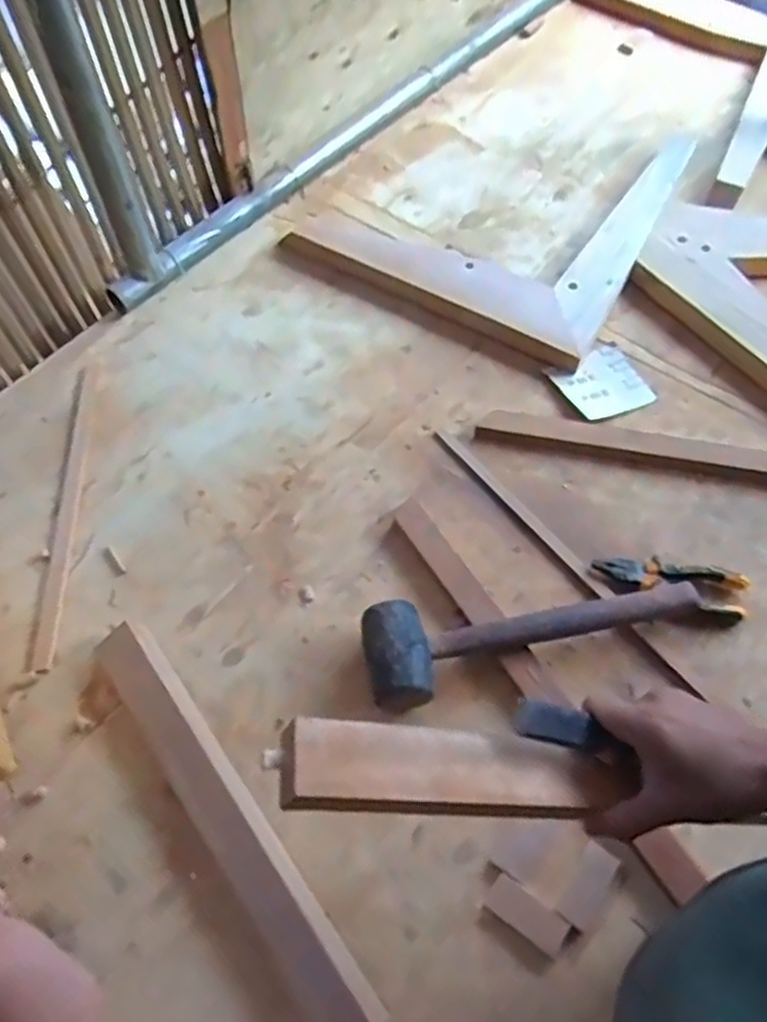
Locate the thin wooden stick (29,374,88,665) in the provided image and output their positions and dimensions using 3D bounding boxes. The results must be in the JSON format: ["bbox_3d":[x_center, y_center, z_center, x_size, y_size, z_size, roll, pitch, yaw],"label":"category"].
[{"bbox_3d":[-0.365,-0.005,0.818,0.024,0.014,0.386,-5,58,-3],"label":"thin wooden stick"}]

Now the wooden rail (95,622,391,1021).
[{"bbox_3d":[-0.140,0.264,0.626,0.051,0.032,0.410,-33,64,-19],"label":"wooden rail"}]

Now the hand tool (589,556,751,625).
[{"bbox_3d":[0.303,0.072,0.754,0.156,0.012,0.058,17,60,10],"label":"hand tool"}]

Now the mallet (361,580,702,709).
[{"bbox_3d":[0.145,0.113,0.707,0.337,0.054,0.098,-11,59,-7],"label":"mallet"}]

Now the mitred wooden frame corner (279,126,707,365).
[{"bbox_3d":[0.175,-0.466,1.066,0.455,0.057,0.492,27,62,16],"label":"mitred wooden frame corner"}]

